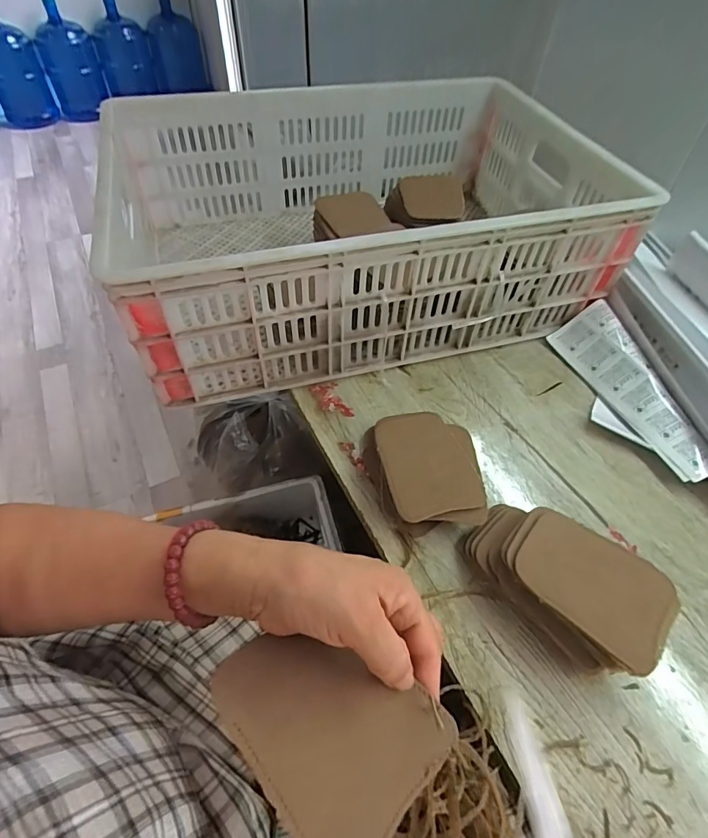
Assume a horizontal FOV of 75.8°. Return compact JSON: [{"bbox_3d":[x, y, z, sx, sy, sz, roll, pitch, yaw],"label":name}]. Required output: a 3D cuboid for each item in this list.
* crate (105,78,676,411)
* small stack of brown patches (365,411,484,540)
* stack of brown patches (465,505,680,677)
[{"bbox_3d":[0.006,-0.286,0.636,0.603,0.187,0.426,-13,53,-13],"label":"crate"},{"bbox_3d":[0.068,0.050,0.464,0.109,0.045,0.131,1,51,-2],"label":"small stack of brown patches"},{"bbox_3d":[0.177,0.138,0.391,0.157,0.062,0.086,35,58,23],"label":"stack of brown patches"}]

